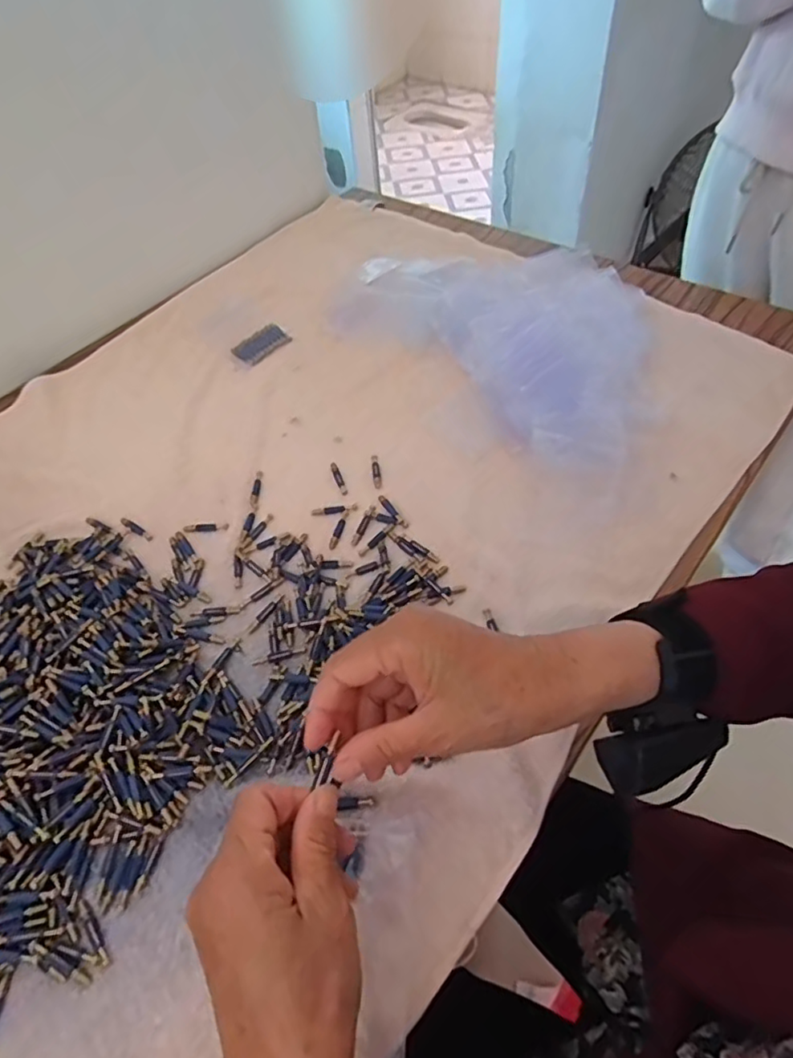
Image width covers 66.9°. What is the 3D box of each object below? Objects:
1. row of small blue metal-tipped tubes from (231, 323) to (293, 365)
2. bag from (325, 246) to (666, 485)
[{"bbox_3d":[-0.153,-0.209,0.682,0.037,0.008,0.062,36,64,28],"label":"row of small blue metal-tipped tubes"},{"bbox_3d":[0.115,-0.230,0.624,0.268,0.071,0.404,-34,57,-19],"label":"bag"}]

